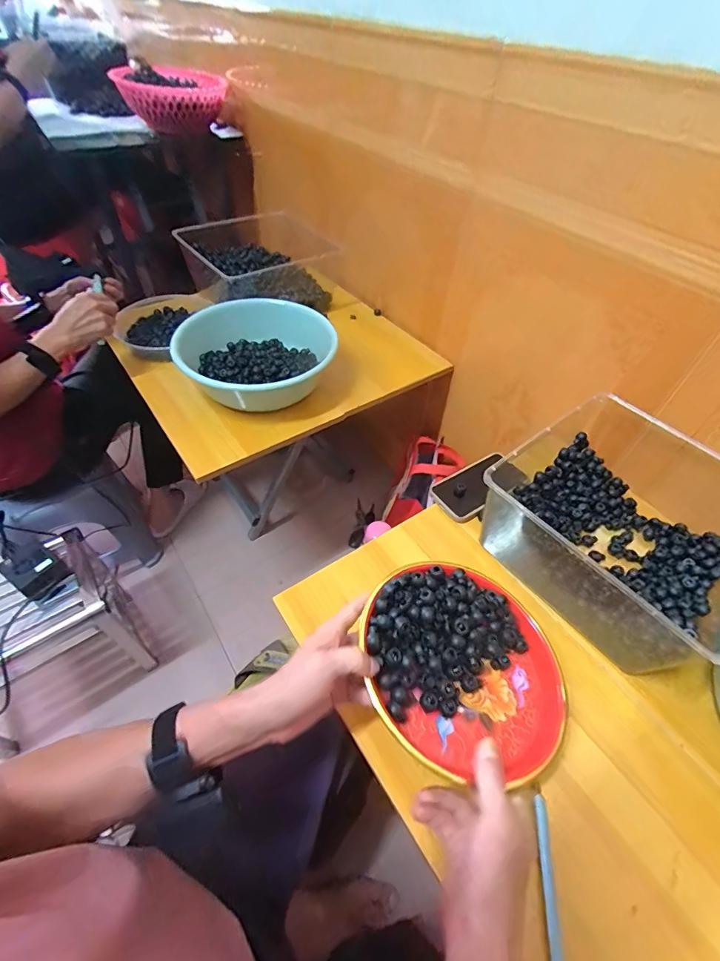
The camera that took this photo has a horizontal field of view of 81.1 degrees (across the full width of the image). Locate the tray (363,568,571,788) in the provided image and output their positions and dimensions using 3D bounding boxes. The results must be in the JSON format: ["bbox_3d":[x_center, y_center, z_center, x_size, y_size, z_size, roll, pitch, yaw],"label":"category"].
[{"bbox_3d":[0.108,0.179,0.430,0.206,0.037,0.201,12,54,-17],"label":"tray"}]

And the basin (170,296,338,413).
[{"bbox_3d":[-0.202,-0.238,0.827,0.285,0.109,0.278,2,51,-2],"label":"basin"}]

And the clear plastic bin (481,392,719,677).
[{"bbox_3d":[0.344,0.049,0.577,0.290,0.132,0.339,-34,60,-27],"label":"clear plastic bin"}]

